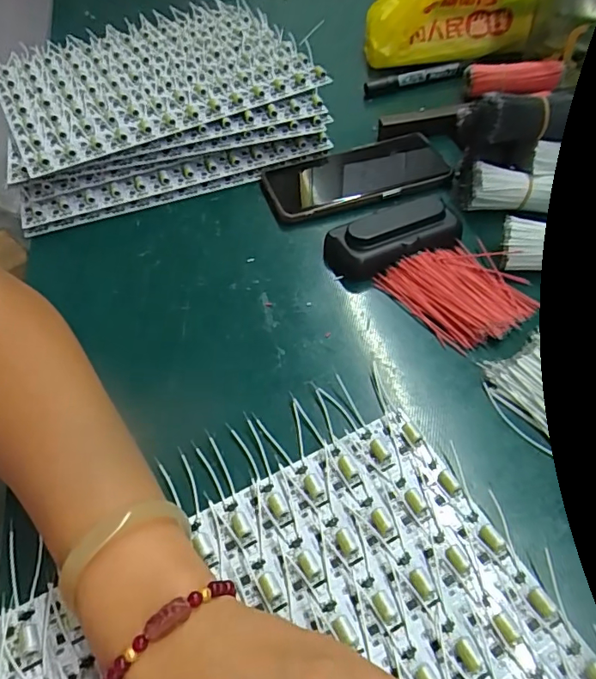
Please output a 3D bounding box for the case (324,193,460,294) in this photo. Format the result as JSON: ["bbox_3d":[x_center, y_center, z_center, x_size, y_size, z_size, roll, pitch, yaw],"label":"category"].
[{"bbox_3d":[0.076,-0.077,0.401,0.105,0.029,0.046,-16,53,-9],"label":"case"}]

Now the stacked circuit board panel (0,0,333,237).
[{"bbox_3d":[-0.149,-0.256,0.548,0.308,0.061,0.293,-18,53,-11],"label":"stacked circuit board panel"}]

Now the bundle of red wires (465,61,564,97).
[{"bbox_3d":[0.218,-0.267,0.521,0.088,0.031,0.016,11,53,12],"label":"bundle of red wires"}]

